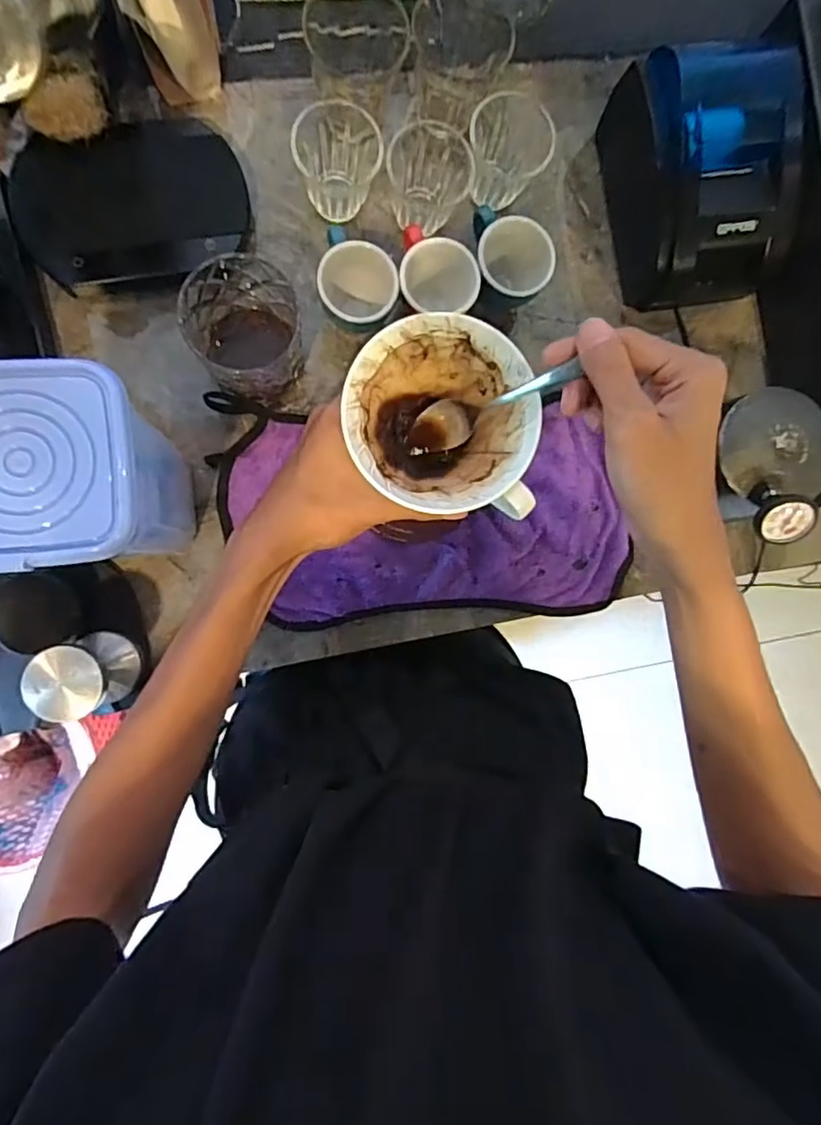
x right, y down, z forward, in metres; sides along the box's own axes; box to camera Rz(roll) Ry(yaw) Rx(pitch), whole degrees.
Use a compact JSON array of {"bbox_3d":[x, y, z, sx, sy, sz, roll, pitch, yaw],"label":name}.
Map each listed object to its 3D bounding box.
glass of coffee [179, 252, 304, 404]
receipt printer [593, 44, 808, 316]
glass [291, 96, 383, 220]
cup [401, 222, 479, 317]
[{"bbox_3d":[-0.126,-0.181,0.460,0.080,0.090,0.096,34,85,-6],"label":"glass of coffee"},{"bbox_3d":[0.252,-0.322,0.502,0.124,0.110,0.173,-9,91,-8],"label":"receipt printer"},{"bbox_3d":[-0.060,-0.333,0.481,0.070,0.063,0.080,1,89,-8],"label":"glass"},{"bbox_3d":[0.021,-0.235,0.491,0.062,0.057,0.062,0,89,-8],"label":"cup"}]

